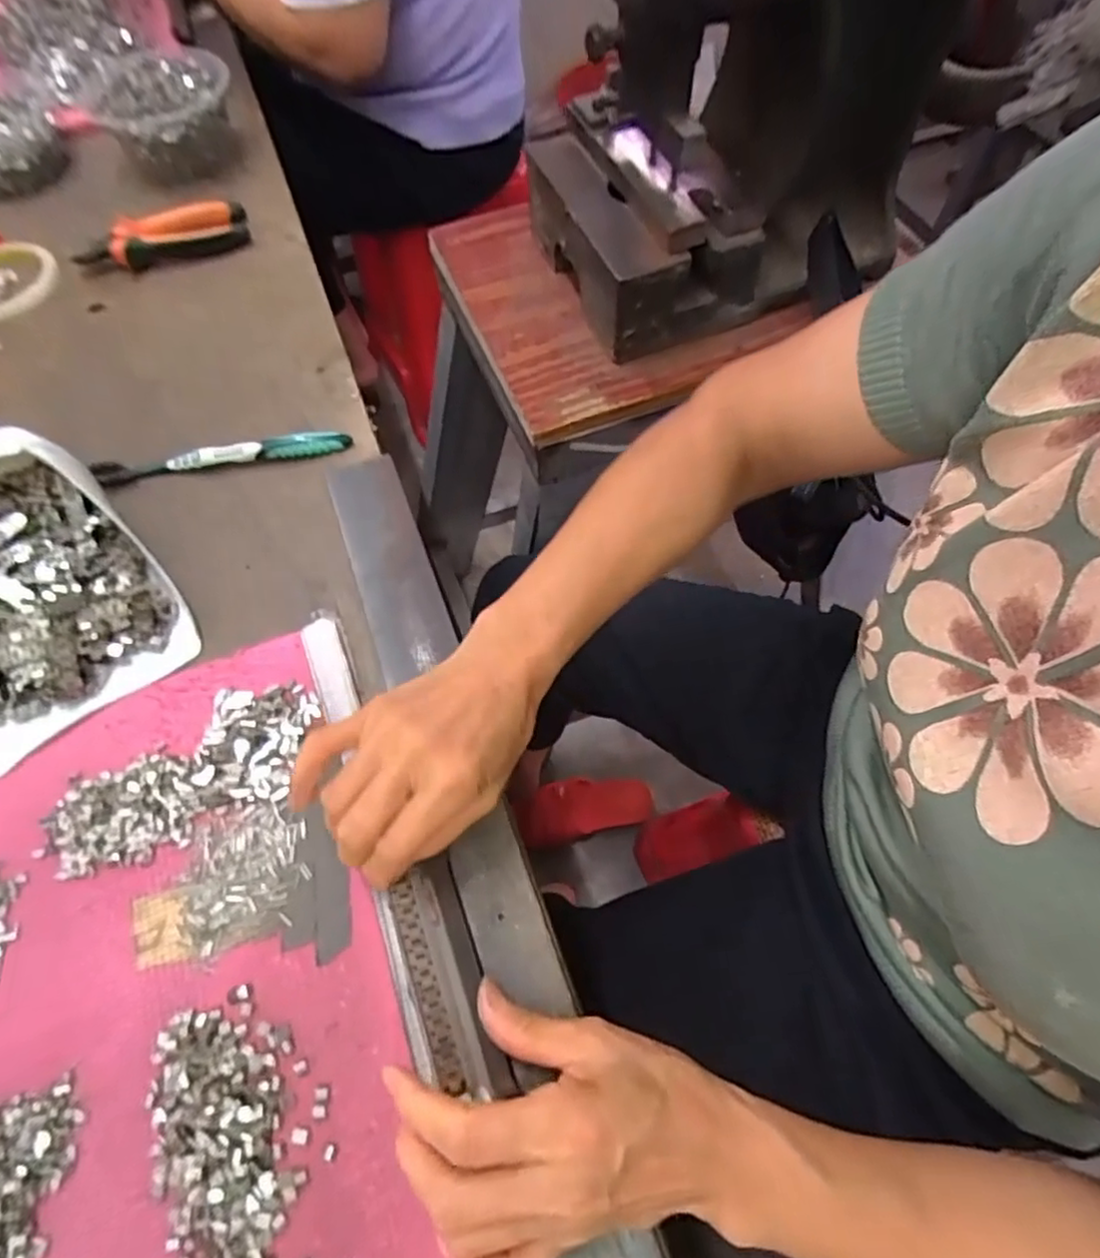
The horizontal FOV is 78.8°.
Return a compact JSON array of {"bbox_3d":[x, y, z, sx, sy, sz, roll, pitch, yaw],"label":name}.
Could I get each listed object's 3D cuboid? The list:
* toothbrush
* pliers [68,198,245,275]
[{"bbox_3d":[-0.238,-0.127,0.488,0.179,0.012,0.016,-11,63,-4],"label":"toothbrush"},{"bbox_3d":[-0.352,-0.357,0.608,0.144,0.034,0.038,-19,64,-7],"label":"pliers"}]

